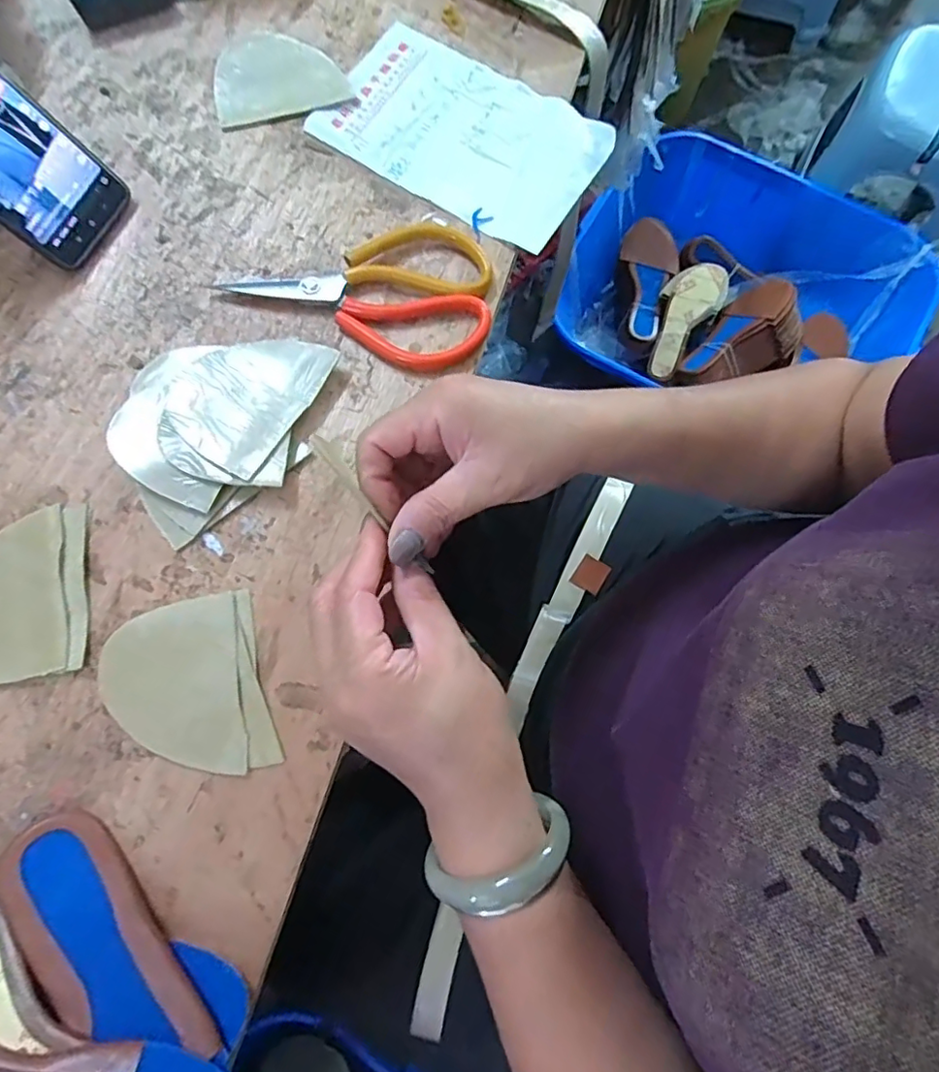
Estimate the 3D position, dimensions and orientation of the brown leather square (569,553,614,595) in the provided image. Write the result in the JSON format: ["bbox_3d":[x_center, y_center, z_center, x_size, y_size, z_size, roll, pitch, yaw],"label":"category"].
[{"bbox_3d":[0.102,0.032,0.482,0.025,0.006,0.027,31,79,6],"label":"brown leather square"}]

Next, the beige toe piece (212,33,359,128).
[{"bbox_3d":[-0.149,-0.362,0.449,0.100,0.005,0.082,-13,78,-3],"label":"beige toe piece"}]

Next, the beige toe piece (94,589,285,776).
[{"bbox_3d":[-0.169,0.092,0.338,0.091,0.013,0.103,-16,78,-4],"label":"beige toe piece"}]

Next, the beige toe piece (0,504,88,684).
[{"bbox_3d":[-0.285,0.037,0.352,0.094,0.009,0.103,-10,77,-3],"label":"beige toe piece"}]

